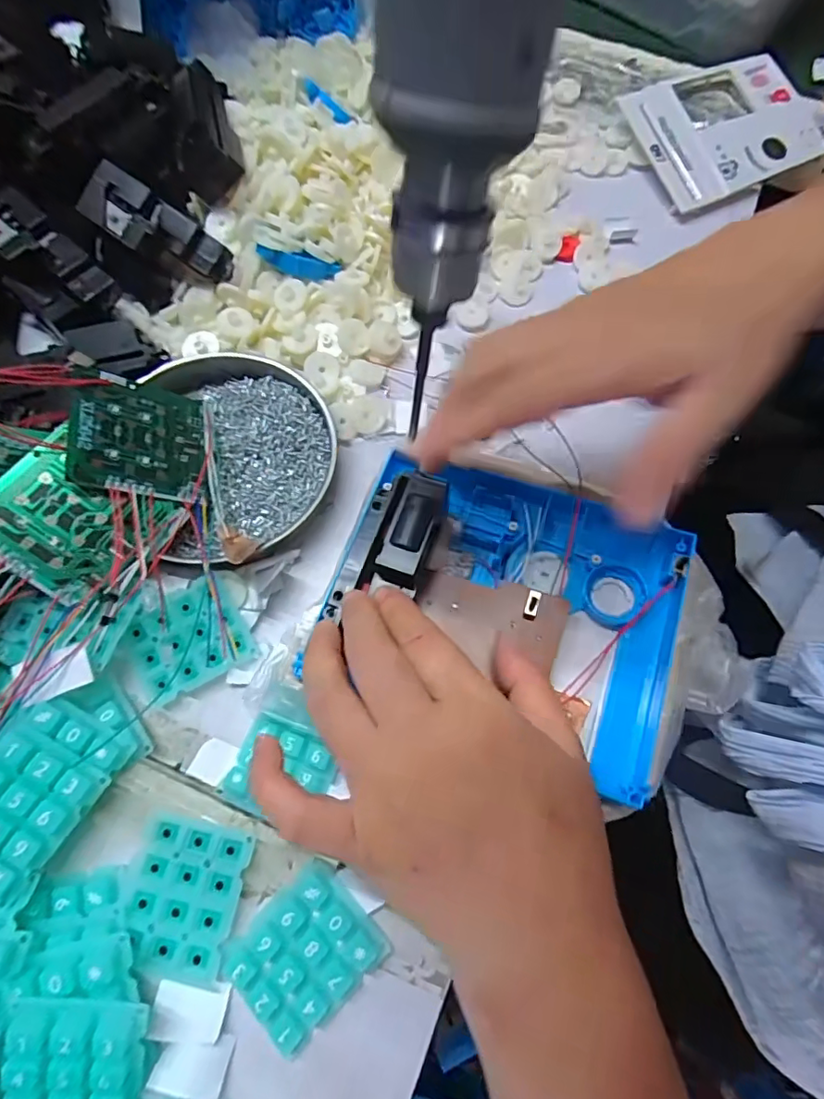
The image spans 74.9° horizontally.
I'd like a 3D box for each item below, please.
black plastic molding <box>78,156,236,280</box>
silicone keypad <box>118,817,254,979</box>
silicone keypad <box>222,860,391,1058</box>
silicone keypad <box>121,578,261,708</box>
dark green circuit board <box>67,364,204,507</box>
[{"bbox_3d":[-0.161,-0.205,0.342,0.099,0.018,0.034,28,71,-8],"label":"black plastic molding"},{"bbox_3d":[-0.101,0.150,0.235,0.048,0.004,0.056,14,71,2],"label":"silicone keypad"},{"bbox_3d":[-0.046,0.172,0.228,0.055,0.010,0.048,-42,77,-15],"label":"silicone keypad"},{"bbox_3d":[-0.118,0.048,0.282,0.058,0.013,0.047,-28,74,-12],"label":"silicone keypad"},{"bbox_3d":[-0.147,-0.061,0.292,0.067,0.004,0.070,9,60,-39],"label":"dark green circuit board"}]

